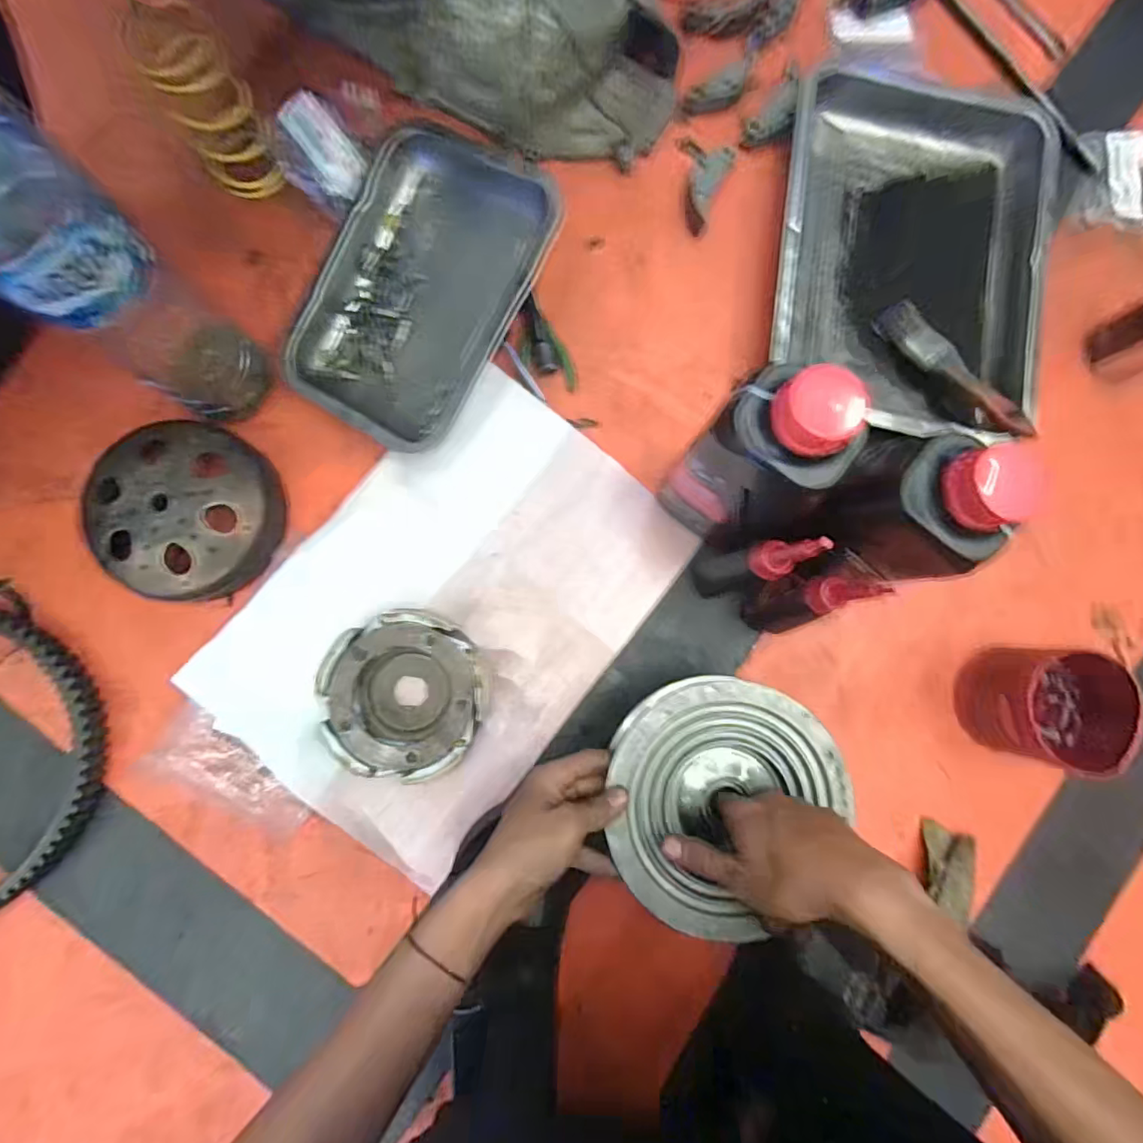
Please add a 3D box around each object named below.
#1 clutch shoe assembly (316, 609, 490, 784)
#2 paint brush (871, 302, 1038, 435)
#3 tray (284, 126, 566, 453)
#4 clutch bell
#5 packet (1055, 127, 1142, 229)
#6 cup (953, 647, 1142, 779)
[{"bbox_3d":[-0.144,0.104,0.477,0.136,0.031,0.134,0,85,-3],"label":"clutch shoe assembly"},{"bbox_3d":[0.362,-0.192,0.519,0.045,0.012,0.172,-36,74,-5],"label":"paint brush"},{"bbox_3d":[-0.135,-0.247,0.489,0.192,0.049,0.261,32,95,8],"label":"tray"},{"bbox_3d":[-0.335,-0.054,0.478,0.144,0.040,0.148,0,85,-3],"label":"clutch bell"},{"bbox_3d":[0.590,-0.407,0.571,0.143,0.034,0.103,5,84,-2],"label":"packet"},{"bbox_3d":[0.402,0.116,0.474,0.092,0.086,0.095,0,85,-3],"label":"cup"}]

